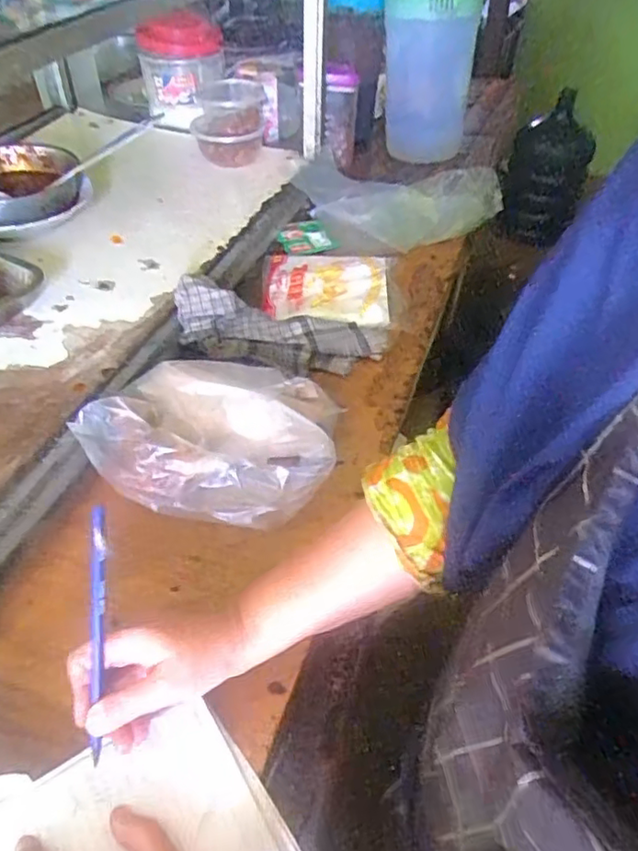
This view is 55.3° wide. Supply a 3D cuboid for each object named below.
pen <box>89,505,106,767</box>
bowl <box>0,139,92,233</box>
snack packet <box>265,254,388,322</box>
[{"bbox_3d":[-0.141,0.133,0.388,0.009,0.167,0.009,3,7,-4],"label":"pen"},{"bbox_3d":[-0.395,-0.301,0.786,0.176,0.052,0.217,-5,47,-8],"label":"bowl"},{"bbox_3d":[0.008,-0.188,0.781,0.156,0.009,0.161,0,47,-3],"label":"snack packet"}]

